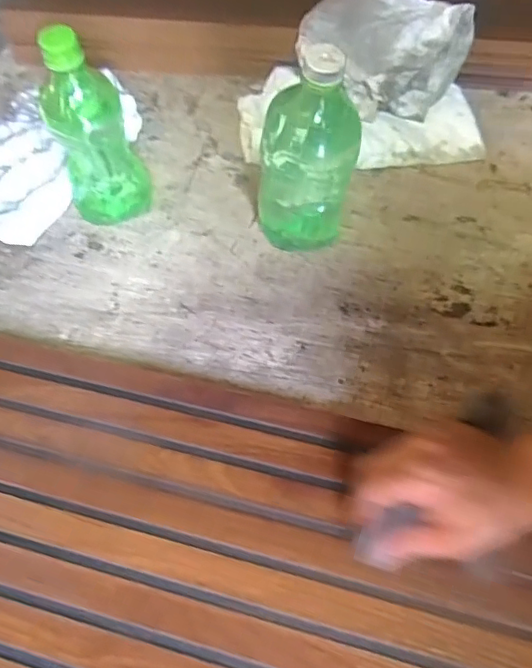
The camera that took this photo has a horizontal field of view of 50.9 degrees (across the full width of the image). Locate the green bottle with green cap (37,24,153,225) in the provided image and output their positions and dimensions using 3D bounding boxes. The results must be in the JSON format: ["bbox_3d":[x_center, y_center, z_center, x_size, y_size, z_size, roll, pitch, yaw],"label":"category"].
[{"bbox_3d":[-0.157,-0.181,0.513,0.074,0.196,0.064,-17,56,-10],"label":"green bottle with green cap"}]

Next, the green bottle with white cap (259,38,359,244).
[{"bbox_3d":[0.034,-0.149,0.482,0.079,0.202,0.064,1,55,2],"label":"green bottle with white cap"}]

